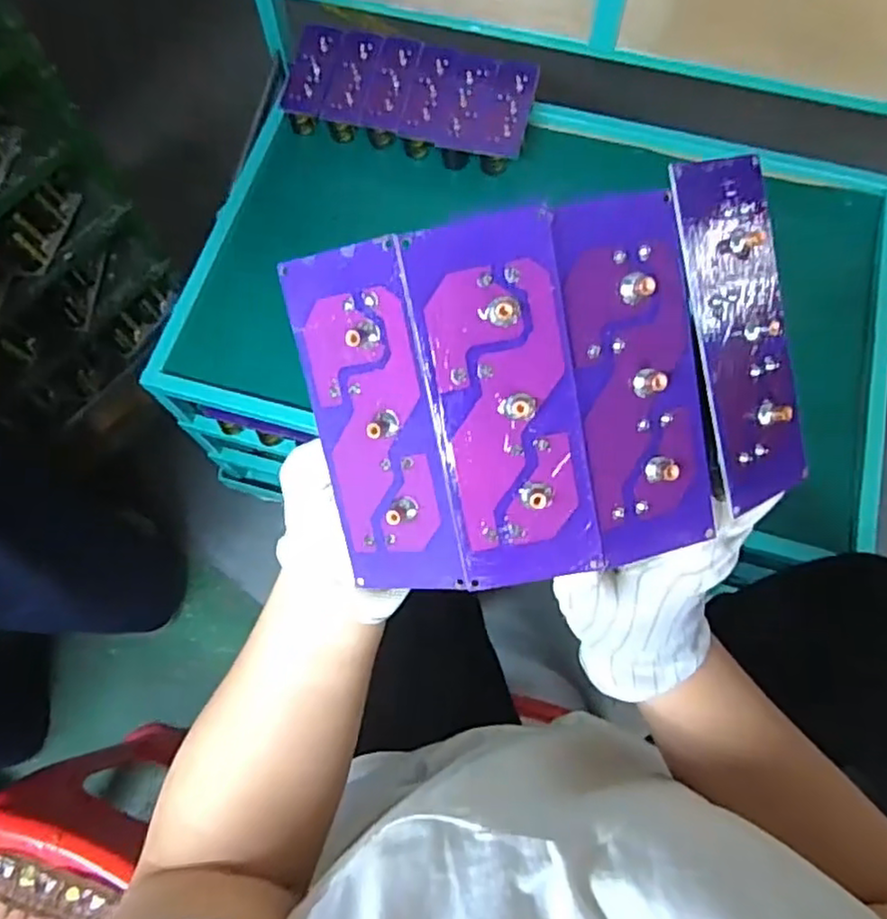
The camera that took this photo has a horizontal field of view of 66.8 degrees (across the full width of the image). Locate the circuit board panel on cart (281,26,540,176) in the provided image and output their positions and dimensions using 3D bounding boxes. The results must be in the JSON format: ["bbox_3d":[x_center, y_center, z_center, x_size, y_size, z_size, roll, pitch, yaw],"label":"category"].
[{"bbox_3d":[-0.044,-0.482,0.904,0.320,0.064,0.136,15,71,7],"label":"circuit board panel on cart"}]

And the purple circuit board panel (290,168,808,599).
[{"bbox_3d":[0.045,-0.026,0.263,0.189,0.028,0.136,-13,102,0],"label":"purple circuit board panel"}]

